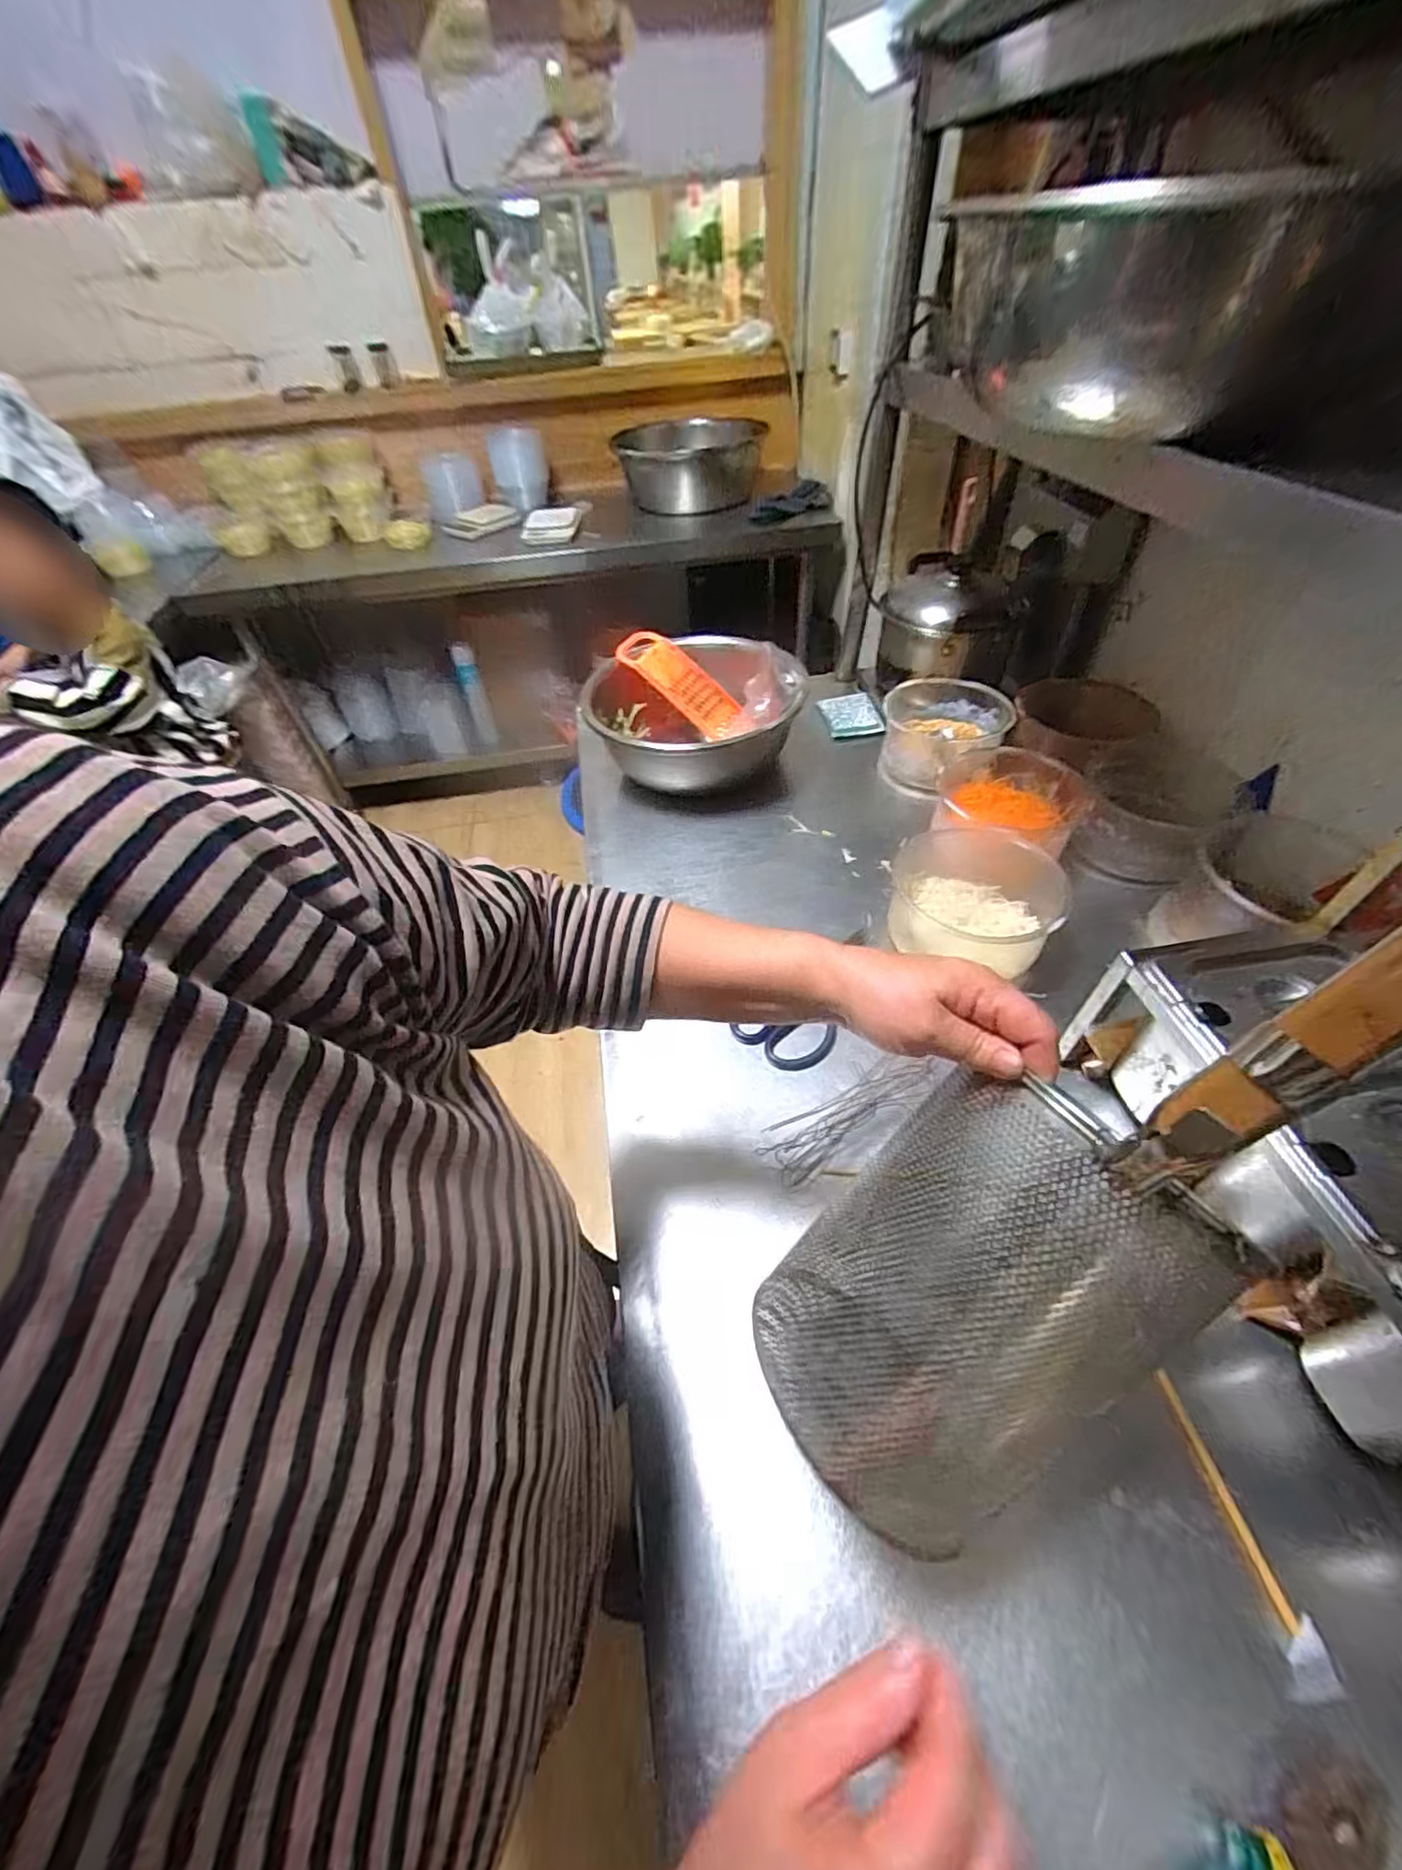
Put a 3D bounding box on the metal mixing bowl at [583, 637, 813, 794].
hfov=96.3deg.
[{"bbox_3d":[-0.019,-0.345,0.979,0.313,0.121,0.344,-15,49,-9],"label":"metal mixing bowl"}]

